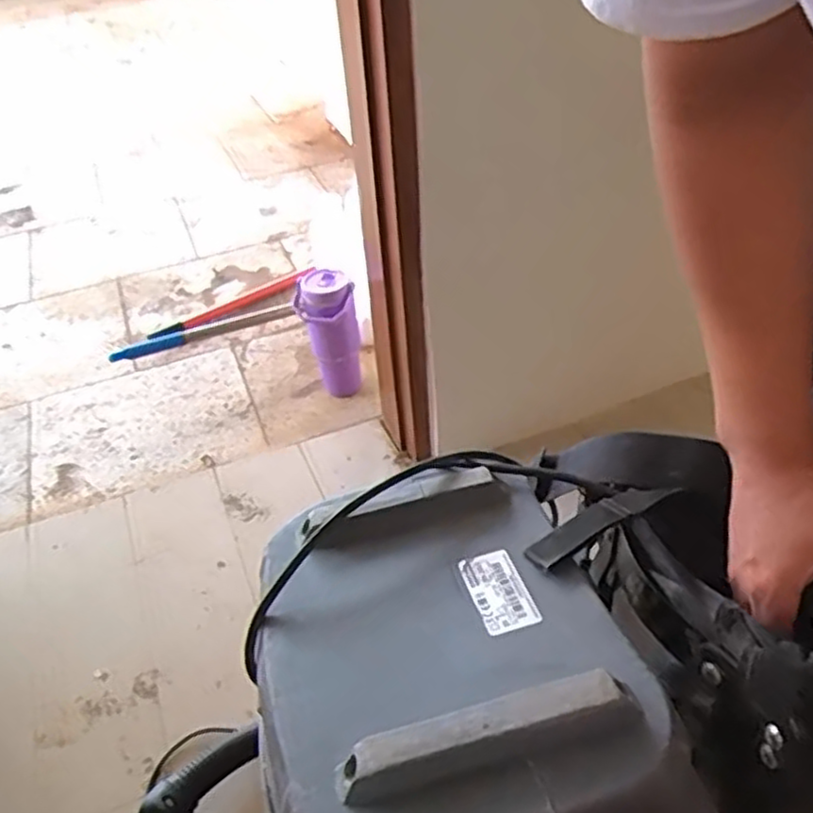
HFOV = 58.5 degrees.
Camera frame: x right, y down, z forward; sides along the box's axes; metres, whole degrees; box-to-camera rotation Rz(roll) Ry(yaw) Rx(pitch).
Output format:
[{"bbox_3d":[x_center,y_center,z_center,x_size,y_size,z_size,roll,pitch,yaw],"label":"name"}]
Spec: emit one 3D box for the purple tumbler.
[{"bbox_3d":[-0.133,-0.121,1.294,0.090,0.243,0.095,-3,41,3],"label":"purple tumbler"}]

